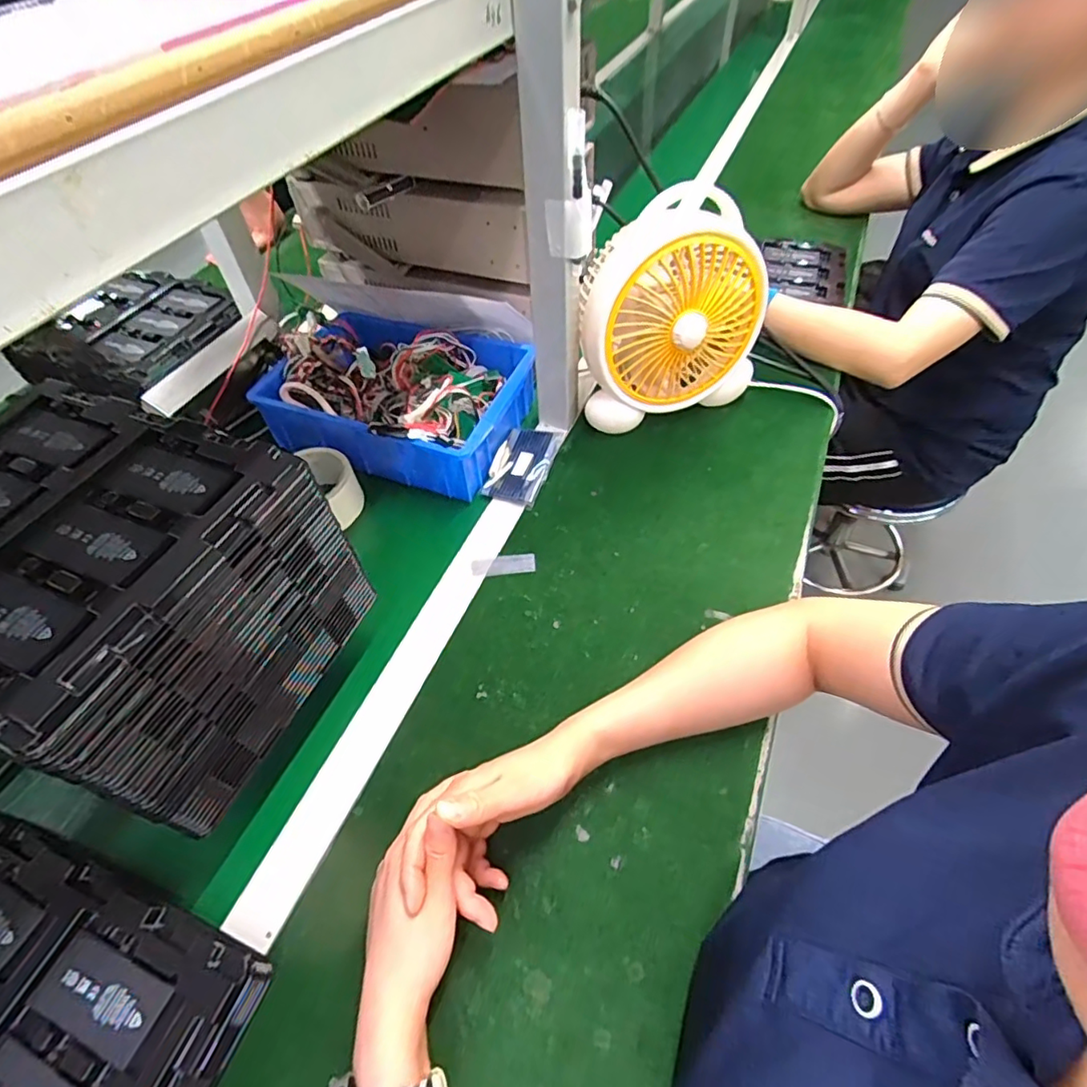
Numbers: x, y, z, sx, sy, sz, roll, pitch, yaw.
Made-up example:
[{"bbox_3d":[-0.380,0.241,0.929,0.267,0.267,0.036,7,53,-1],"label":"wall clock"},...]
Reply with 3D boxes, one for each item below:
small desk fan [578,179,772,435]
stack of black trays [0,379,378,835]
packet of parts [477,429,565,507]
[{"bbox_3d":[0.145,-0.257,0.655,0.206,0.222,0.100,-15,55,-10],"label":"small desk fan"},{"bbox_3d":[-0.318,0.028,0.422,0.274,0.160,0.210,18,55,16],"label":"stack of black trays"},{"bbox_3d":[-0.026,-0.096,0.683,0.074,0.017,0.111,11,57,26],"label":"packet of parts"}]

